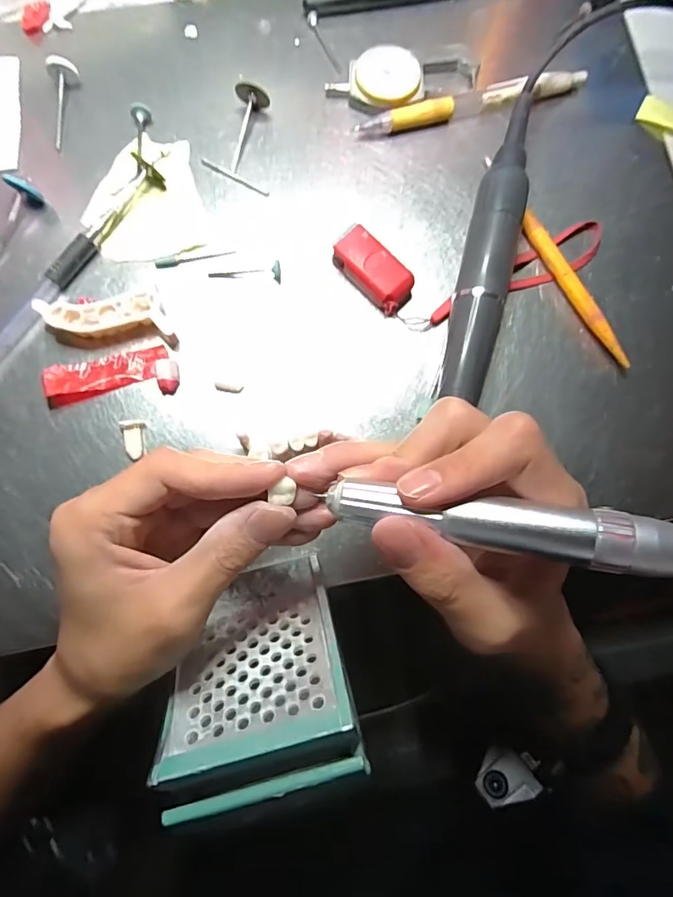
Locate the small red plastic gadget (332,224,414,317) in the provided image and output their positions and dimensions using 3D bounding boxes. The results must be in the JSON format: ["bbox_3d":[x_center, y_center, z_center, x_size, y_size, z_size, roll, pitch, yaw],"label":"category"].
[{"bbox_3d":[0.020,-0.094,0.261,0.047,0.018,0.023,45,83,5],"label":"small red plastic gadget"}]

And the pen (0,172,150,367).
[{"bbox_3d":[-0.153,-0.085,0.256,0.012,0.011,0.160,34,82,3],"label":"pen"}]

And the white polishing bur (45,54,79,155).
[{"bbox_3d":[-0.156,-0.196,0.275,0.015,0.016,0.047,0,81,-2],"label":"white polishing bur"}]

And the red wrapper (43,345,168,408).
[{"bbox_3d":[-0.120,-0.039,0.251,0.062,0.009,0.019,-16,82,-4],"label":"red wrapper"}]

